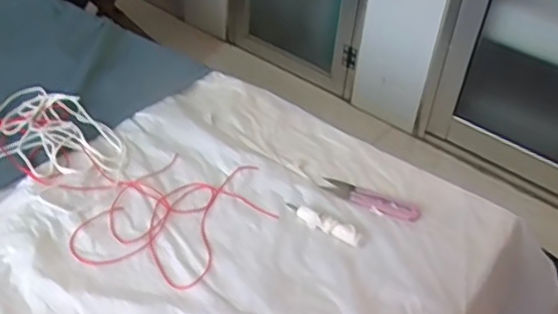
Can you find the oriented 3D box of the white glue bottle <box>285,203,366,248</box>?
[{"bbox_3d":[0.042,0.062,0.560,0.083,0.013,0.019,26,44,24],"label":"white glue bottle"}]

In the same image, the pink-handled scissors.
[{"bbox_3d":[0.093,0.041,0.598,0.101,0.006,0.029,20,42,18],"label":"pink-handled scissors"}]

